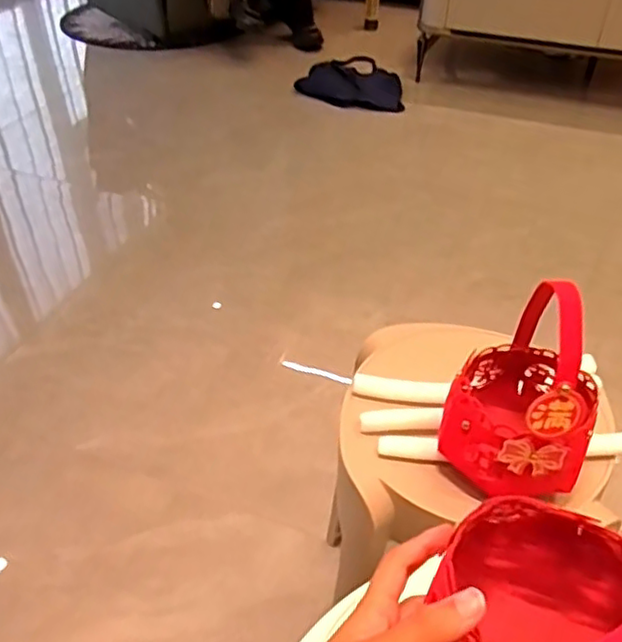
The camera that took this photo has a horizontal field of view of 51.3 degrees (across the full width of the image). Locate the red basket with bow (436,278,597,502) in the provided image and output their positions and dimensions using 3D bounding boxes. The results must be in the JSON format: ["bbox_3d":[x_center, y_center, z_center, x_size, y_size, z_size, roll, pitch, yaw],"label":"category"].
[{"bbox_3d":[0.175,0.044,0.514,0.113,0.165,0.120,19,44,21],"label":"red basket with bow"}]

